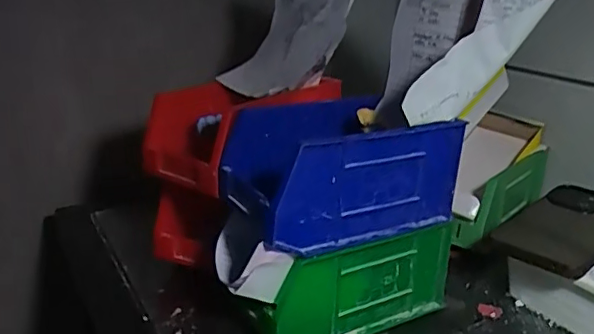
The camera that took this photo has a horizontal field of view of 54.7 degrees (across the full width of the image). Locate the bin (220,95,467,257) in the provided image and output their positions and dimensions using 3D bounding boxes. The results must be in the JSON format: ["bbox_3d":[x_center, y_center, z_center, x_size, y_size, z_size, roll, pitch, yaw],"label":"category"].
[{"bbox_3d":[0.034,0.002,0.456,0.166,0.086,0.095,-11,23,-27],"label":"bin"}]

